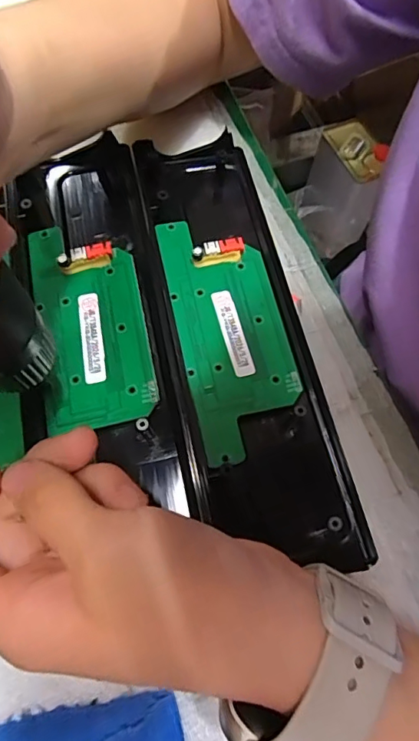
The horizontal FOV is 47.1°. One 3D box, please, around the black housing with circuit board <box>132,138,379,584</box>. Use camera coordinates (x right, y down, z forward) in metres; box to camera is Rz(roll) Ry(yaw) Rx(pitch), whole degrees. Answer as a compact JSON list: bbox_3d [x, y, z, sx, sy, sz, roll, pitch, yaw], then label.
[{"bbox_3d":[0.014,-0.024,0.251,0.073,0.020,0.239,-9,68,-7],"label":"black housing with circuit board"}]

